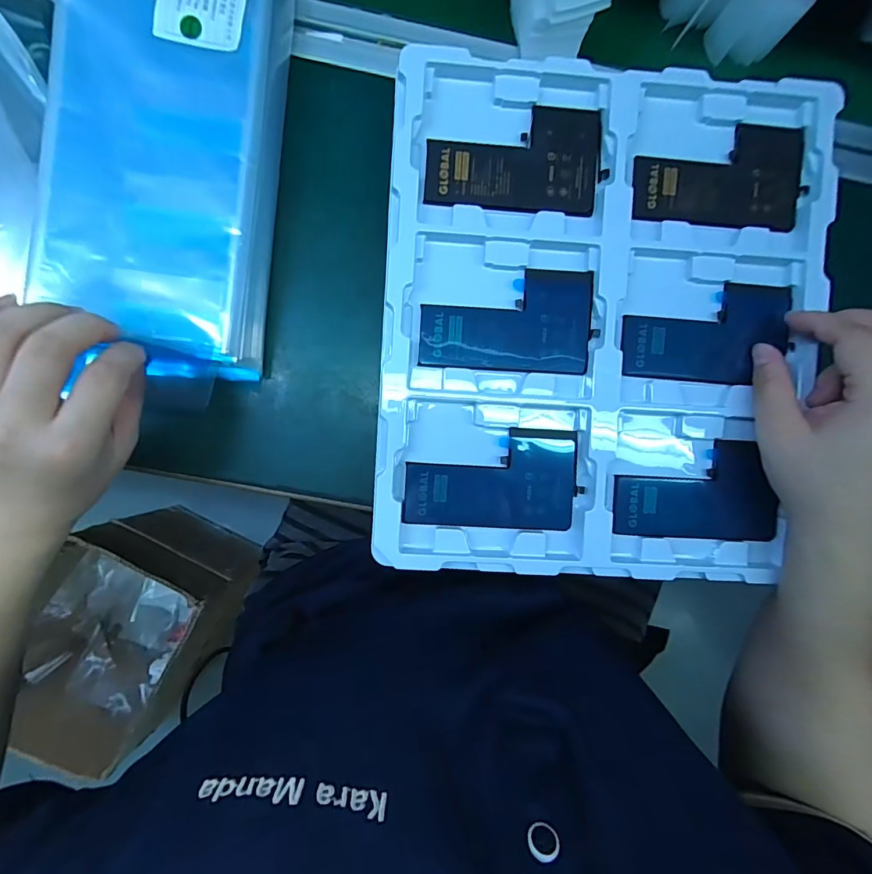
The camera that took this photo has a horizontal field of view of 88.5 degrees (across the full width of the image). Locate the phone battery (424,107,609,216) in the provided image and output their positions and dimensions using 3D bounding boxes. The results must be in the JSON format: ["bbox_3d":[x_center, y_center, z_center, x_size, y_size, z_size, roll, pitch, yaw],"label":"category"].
[{"bbox_3d":[0.050,-0.176,0.285,0.112,0.007,0.066,0,89,-3],"label":"phone battery"}]

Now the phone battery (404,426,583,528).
[{"bbox_3d":[0.036,0.027,0.288,0.110,0.008,0.064,2,89,-3],"label":"phone battery"}]

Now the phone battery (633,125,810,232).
[{"bbox_3d":[0.185,-0.169,0.289,0.114,0.005,0.066,-1,89,-3],"label":"phone battery"}]

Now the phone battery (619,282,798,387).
[{"bbox_3d":[0.178,-0.070,0.294,0.112,0.009,0.065,2,87,-5],"label":"phone battery"}]

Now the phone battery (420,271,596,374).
[{"bbox_3d":[0.046,-0.075,0.287,0.110,0.007,0.065,2,89,-3],"label":"phone battery"}]

